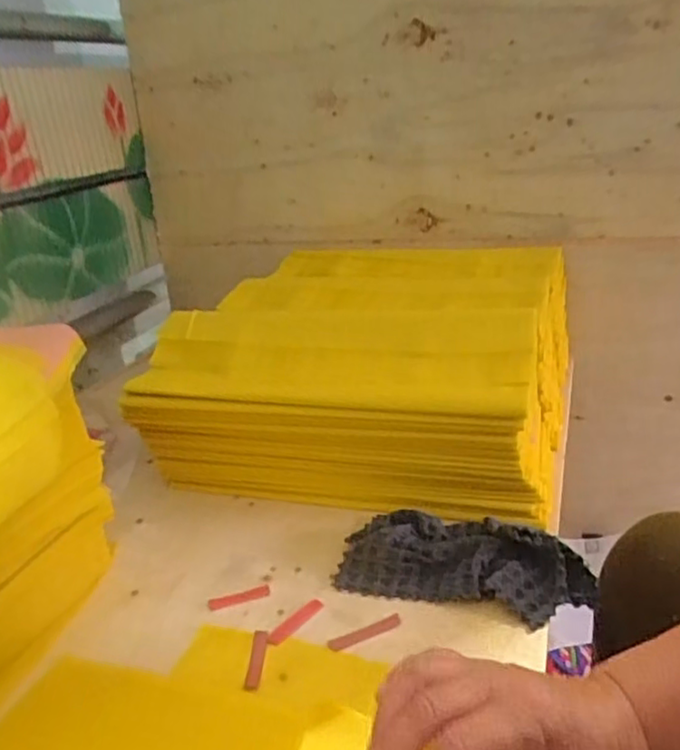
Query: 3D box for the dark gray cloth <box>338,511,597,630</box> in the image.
[{"bbox_3d":[0.095,0.138,0.504,0.188,0.036,0.089,5,25,22],"label":"dark gray cloth"}]

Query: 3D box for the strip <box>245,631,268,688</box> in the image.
[{"bbox_3d":[-0.057,0.194,0.451,0.010,0.004,0.050,-4,23,2],"label":"strip"}]

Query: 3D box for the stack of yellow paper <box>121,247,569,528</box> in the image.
[{"bbox_3d":[0.050,-0.024,0.743,0.381,0.154,0.433,3,25,19],"label":"stack of yellow paper"}]

